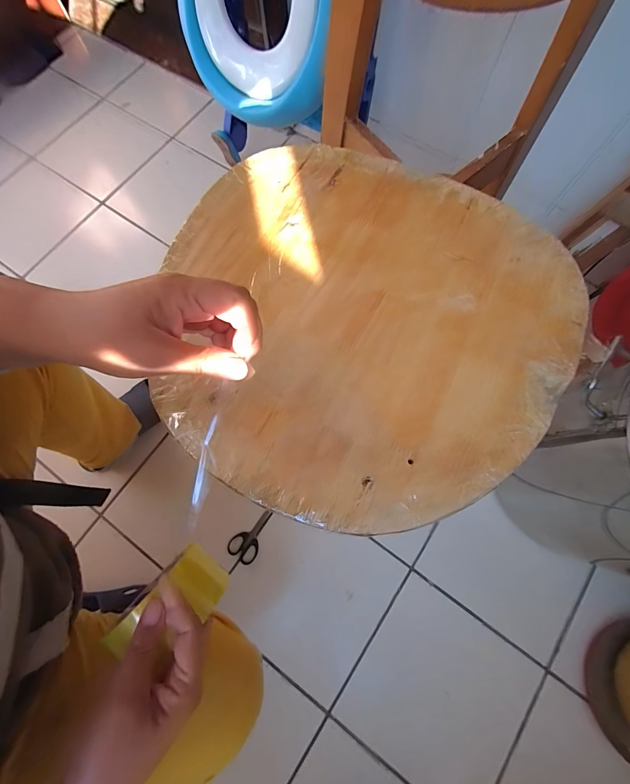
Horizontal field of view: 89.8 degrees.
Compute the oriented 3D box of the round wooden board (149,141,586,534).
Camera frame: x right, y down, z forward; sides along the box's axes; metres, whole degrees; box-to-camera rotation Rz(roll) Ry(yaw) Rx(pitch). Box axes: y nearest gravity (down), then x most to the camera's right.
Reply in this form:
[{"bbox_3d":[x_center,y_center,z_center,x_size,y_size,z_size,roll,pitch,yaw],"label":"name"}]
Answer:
[{"bbox_3d":[0.051,-0.086,0.331,0.411,0.024,0.415,0,75,1],"label":"round wooden board"}]

